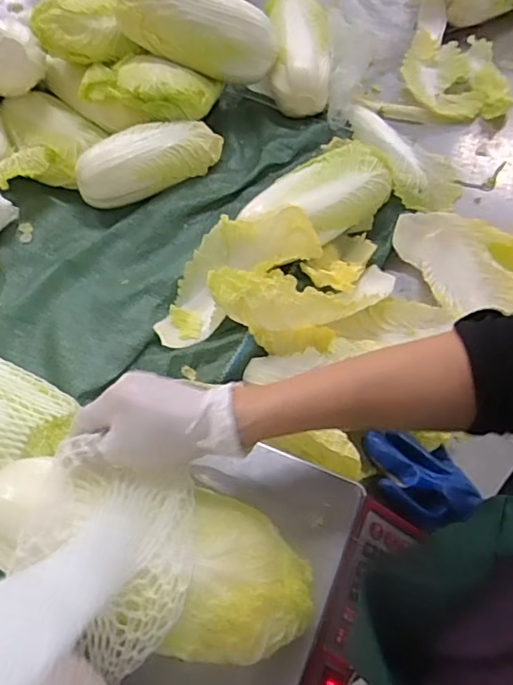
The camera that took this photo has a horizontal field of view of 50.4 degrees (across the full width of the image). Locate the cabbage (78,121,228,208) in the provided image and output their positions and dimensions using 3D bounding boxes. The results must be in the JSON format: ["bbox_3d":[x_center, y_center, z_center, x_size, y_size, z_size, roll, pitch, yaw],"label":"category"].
[{"bbox_3d":[-0.143,-0.249,0.744,0.207,0.071,0.073,-29,64,-16],"label":"cabbage"}]

